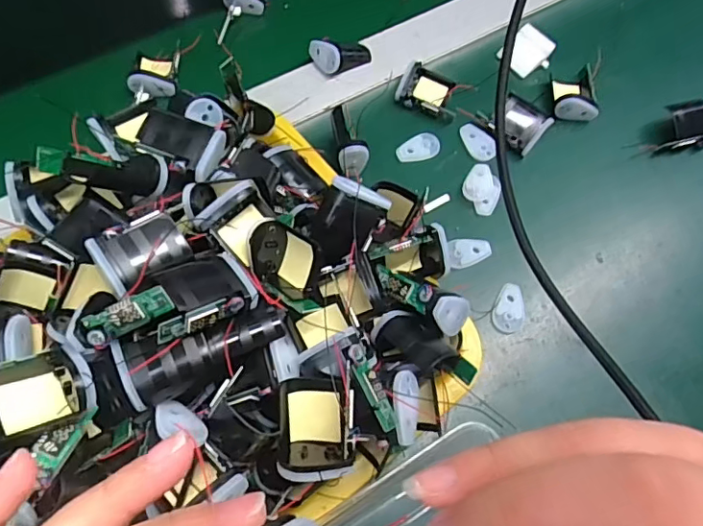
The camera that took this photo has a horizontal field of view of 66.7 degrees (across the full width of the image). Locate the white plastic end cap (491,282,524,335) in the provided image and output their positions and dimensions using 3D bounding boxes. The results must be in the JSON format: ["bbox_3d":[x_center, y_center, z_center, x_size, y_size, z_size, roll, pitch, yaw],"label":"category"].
[{"bbox_3d":[0.111,0.032,0.376,0.020,0.006,0.035,16,67,5],"label":"white plastic end cap"}]

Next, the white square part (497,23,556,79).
[{"bbox_3d":[0.152,-0.181,0.459,0.037,0.013,0.037,46,111,6],"label":"white square part"}]

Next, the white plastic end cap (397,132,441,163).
[{"bbox_3d":[0.053,-0.092,0.426,0.035,0.004,0.021,-19,69,-9],"label":"white plastic end cap"}]

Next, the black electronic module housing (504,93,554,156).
[{"bbox_3d":[0.134,-0.109,0.423,0.038,0.023,0.031,34,70,12],"label":"black electronic module housing"}]

